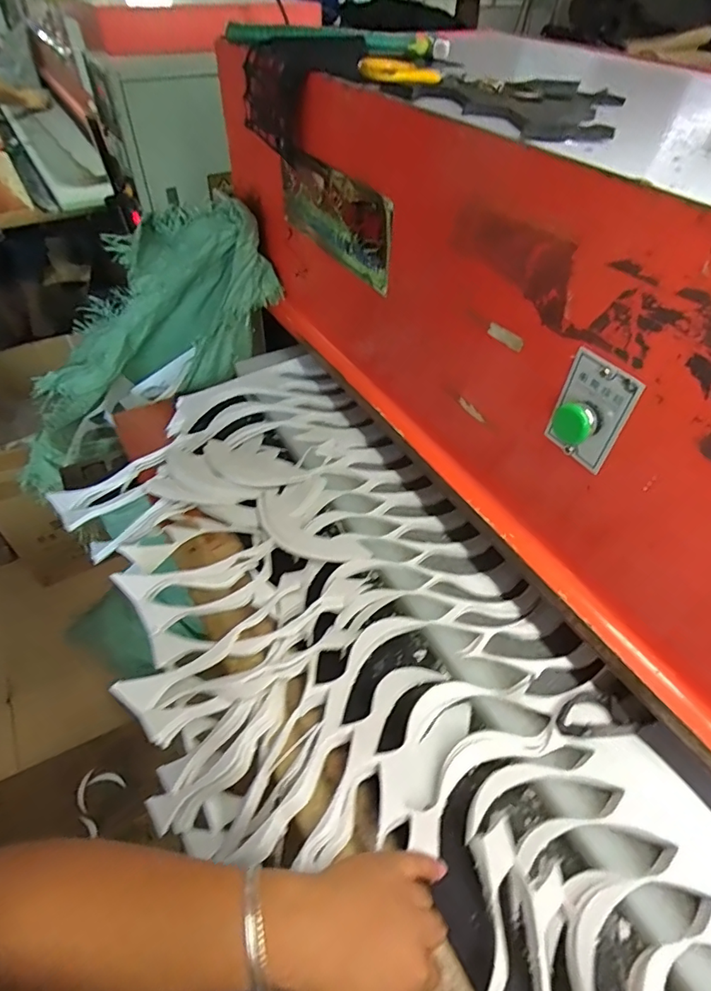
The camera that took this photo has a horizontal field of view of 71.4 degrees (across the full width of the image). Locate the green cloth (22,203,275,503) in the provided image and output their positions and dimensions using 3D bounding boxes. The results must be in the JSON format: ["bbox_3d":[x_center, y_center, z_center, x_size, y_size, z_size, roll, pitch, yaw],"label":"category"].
[{"bbox_3d":[-0.367,-0.248,0.876,0.567,0.207,0.205,-42,57,6],"label":"green cloth"}]

